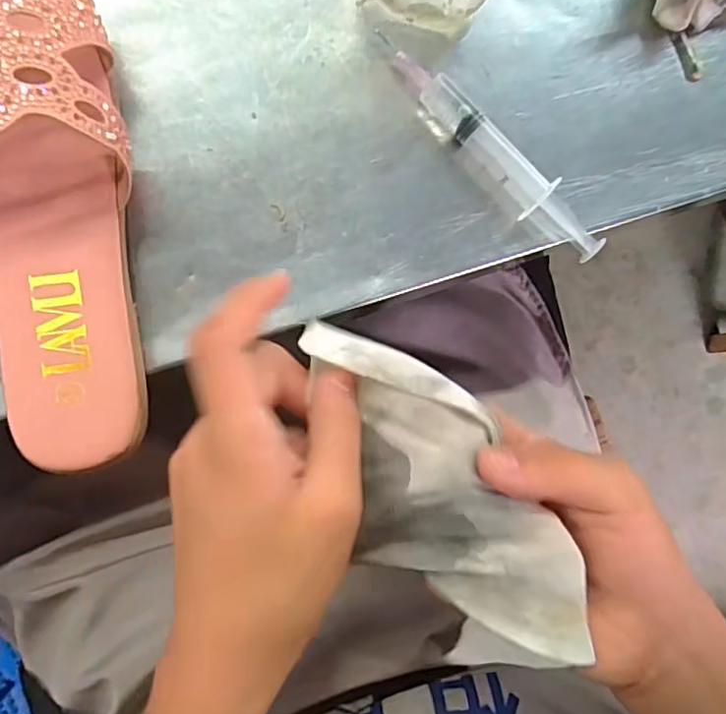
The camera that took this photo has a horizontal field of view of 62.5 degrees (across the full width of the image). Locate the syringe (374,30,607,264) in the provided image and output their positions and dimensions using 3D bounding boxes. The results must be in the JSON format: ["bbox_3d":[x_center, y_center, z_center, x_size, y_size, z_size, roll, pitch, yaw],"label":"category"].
[{"bbox_3d":[0.062,-0.102,0.296,0.146,0.020,0.021,42,85,-8],"label":"syringe"}]

